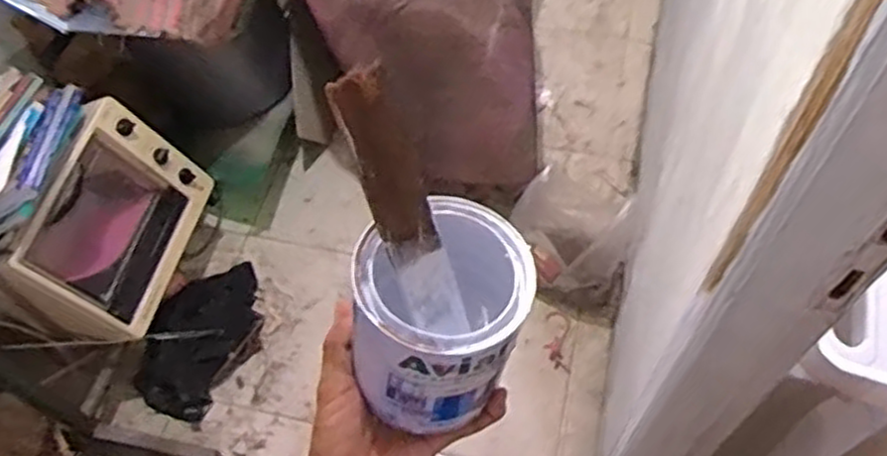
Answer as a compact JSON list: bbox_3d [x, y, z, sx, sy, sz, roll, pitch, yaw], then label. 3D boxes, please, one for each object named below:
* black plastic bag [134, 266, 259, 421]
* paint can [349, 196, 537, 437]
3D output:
[{"bbox_3d":[-0.551,0.234,1.745,0.197,0.104,0.385,18,61,14],"label":"black plastic bag"},{"bbox_3d":[0.000,0.060,0.483,0.118,0.121,0.094,-34,62,-16],"label":"paint can"}]

